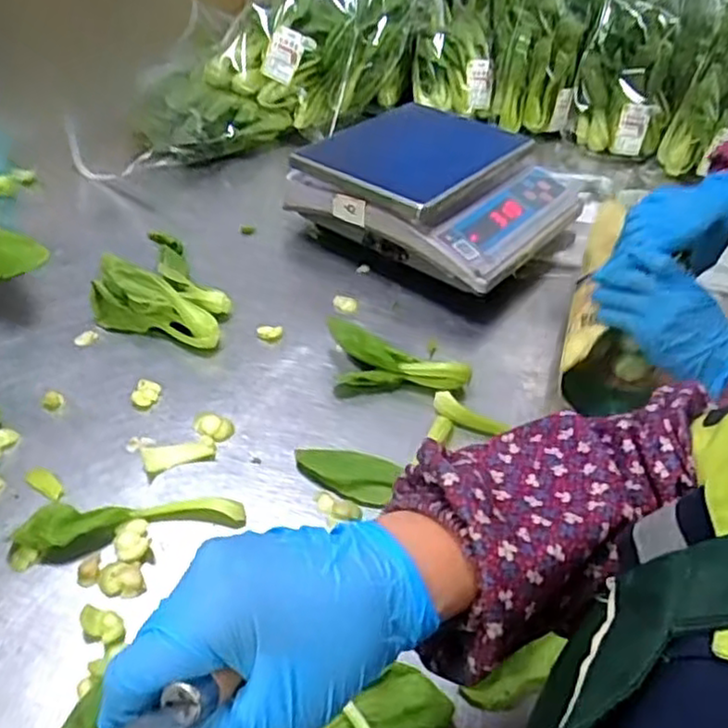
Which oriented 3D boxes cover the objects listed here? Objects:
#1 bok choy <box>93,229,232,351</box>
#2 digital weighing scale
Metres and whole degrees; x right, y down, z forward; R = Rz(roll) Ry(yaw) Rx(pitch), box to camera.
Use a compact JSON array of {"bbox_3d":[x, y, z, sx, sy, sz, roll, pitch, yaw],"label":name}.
[{"bbox_3d":[-0.210,-0.101,0.783,0.156,0.049,0.166,14,46,8],"label":"bok choy"},{"bbox_3d":[0.102,-0.223,0.903,0.291,0.119,0.273,31,50,23],"label":"digital weighing scale"}]

